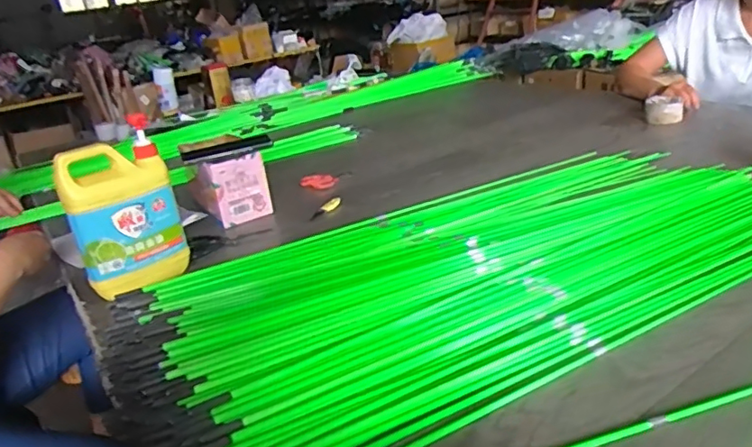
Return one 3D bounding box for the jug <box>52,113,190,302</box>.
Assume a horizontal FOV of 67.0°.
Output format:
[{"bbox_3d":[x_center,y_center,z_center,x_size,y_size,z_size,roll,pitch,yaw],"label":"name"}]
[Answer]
[{"bbox_3d":[-0.404,-0.027,0.896,0.156,0.257,0.090,-23,23,-32],"label":"jug"}]

